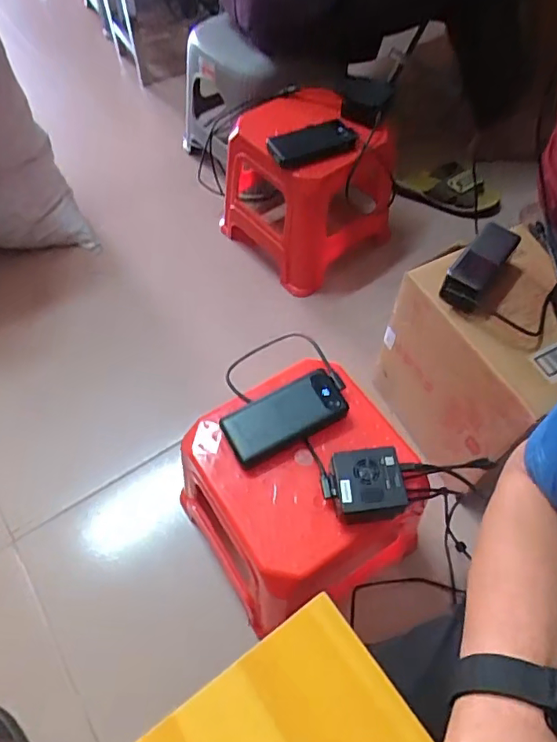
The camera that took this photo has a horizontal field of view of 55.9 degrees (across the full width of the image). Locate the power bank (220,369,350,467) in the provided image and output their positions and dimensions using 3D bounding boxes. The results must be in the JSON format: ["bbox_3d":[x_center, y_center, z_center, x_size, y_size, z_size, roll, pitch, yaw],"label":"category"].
[{"bbox_3d":[0.007,0.057,0.677,0.154,0.035,0.075,-24,62,-14],"label":"power bank"}]

